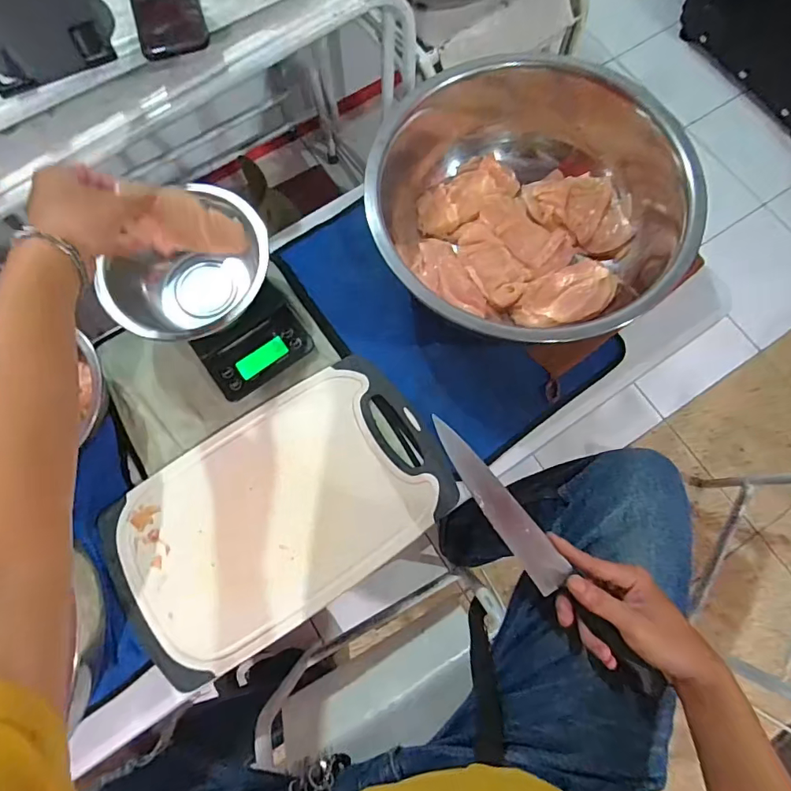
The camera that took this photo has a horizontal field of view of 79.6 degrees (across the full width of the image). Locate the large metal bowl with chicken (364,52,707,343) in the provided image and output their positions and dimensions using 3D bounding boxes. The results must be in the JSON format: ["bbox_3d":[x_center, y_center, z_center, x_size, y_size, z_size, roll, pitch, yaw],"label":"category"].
[{"bbox_3d":[0.169,-0.226,0.570,0.308,0.130,0.321,0,75,1],"label":"large metal bowl with chicken"}]

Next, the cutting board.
[{"bbox_3d":[-0.135,0.132,0.554,0.379,0.015,0.231,-32,76,-8],"label":"cutting board"}]

